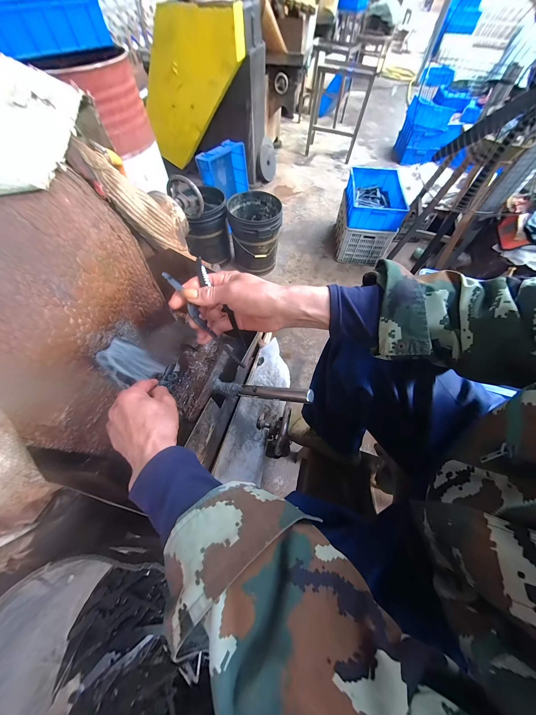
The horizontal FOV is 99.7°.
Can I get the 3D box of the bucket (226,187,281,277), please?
[{"bbox_3d":[-0.094,-0.869,1.645,0.348,0.419,0.372,1,61,-2],"label":"bucket"}]

